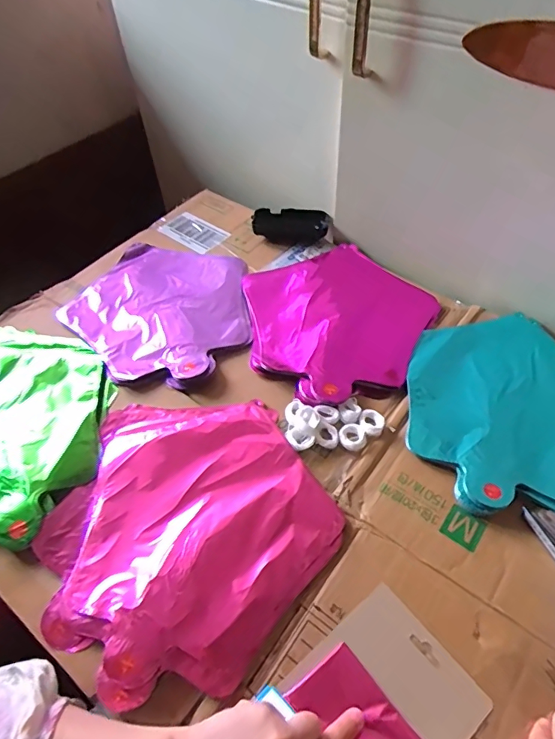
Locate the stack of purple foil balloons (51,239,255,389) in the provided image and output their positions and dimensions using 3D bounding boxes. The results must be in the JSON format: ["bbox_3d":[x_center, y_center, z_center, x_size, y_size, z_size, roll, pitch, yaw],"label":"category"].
[{"bbox_3d":[-0.137,-0.084,0.611,0.232,0.019,0.222,31,59,23],"label":"stack of purple foil balloons"}]

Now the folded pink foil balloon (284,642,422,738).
[{"bbox_3d":[0.059,0.257,0.352,0.057,0.010,0.091,-29,50,-28],"label":"folded pink foil balloon"}]

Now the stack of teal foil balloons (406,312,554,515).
[{"bbox_3d":[0.242,0.034,0.510,0.228,0.018,0.217,-25,55,-17],"label":"stack of teal foil balloons"}]

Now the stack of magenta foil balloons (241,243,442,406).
[{"bbox_3d":[0.065,-0.070,0.594,0.234,0.014,0.232,36,61,26],"label":"stack of magenta foil balloons"}]

